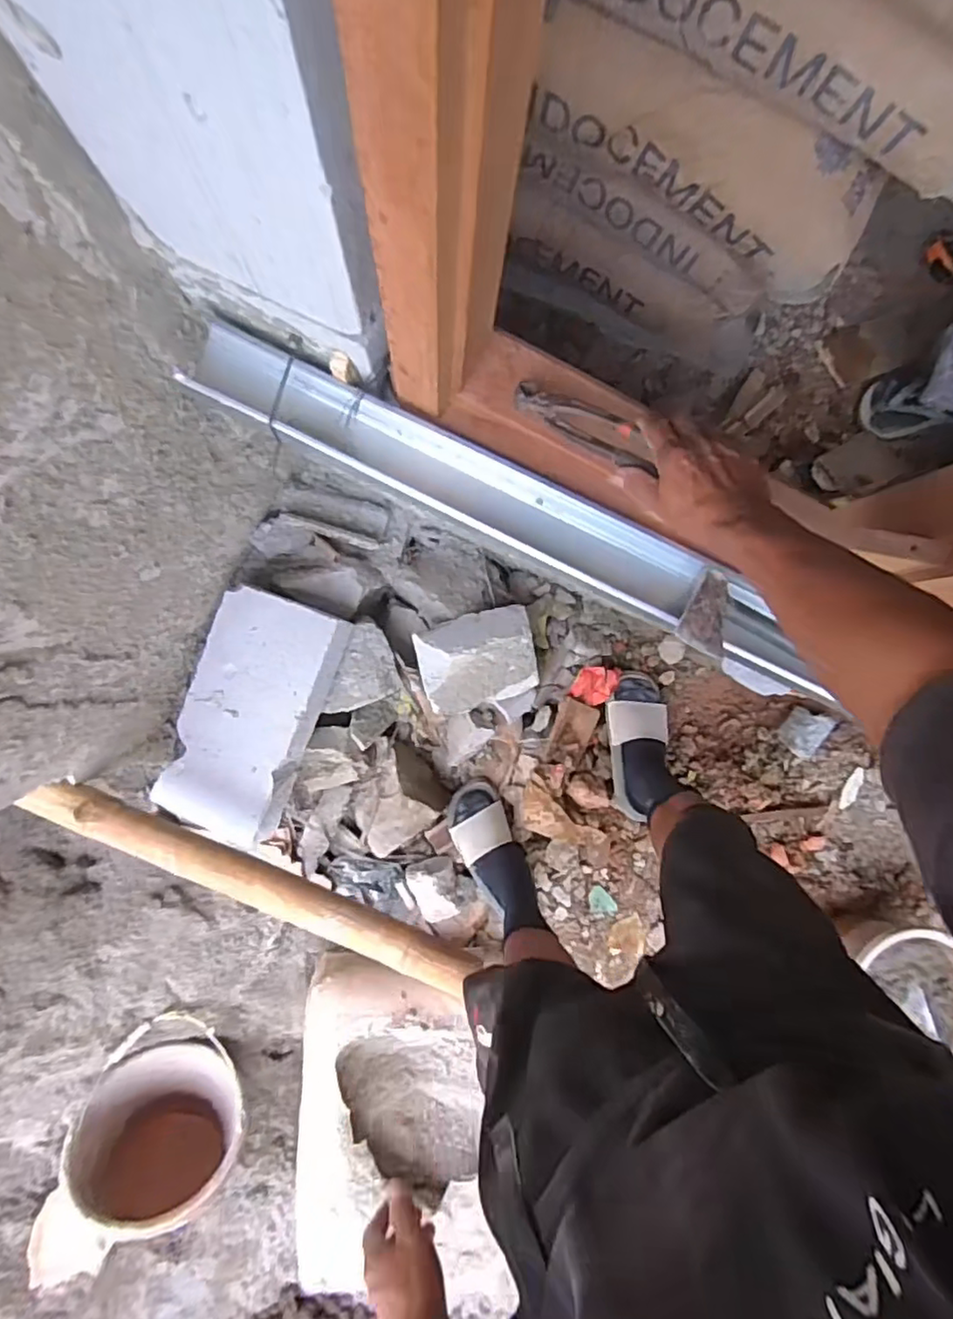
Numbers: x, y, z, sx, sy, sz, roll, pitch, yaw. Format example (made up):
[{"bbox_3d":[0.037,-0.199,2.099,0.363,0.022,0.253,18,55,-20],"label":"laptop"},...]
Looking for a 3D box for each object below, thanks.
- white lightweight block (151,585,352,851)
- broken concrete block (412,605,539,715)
[{"bbox_3d":[-0.370,0.090,0.997,0.206,0.070,0.388,20,90,-3],"label":"white lightweight block"},{"bbox_3d":[0.001,0.005,1.057,0.194,0.100,0.158,-17,91,-3],"label":"broken concrete block"}]

